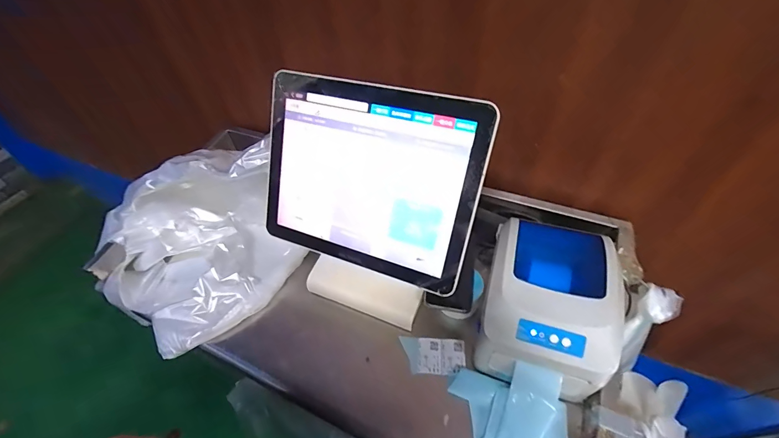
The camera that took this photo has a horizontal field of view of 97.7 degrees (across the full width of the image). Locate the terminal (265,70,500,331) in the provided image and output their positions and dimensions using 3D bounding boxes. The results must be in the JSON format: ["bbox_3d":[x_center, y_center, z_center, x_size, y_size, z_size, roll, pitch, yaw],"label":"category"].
[{"bbox_3d":[-0.033,-0.003,0.568,0.336,0.373,0.167,14,52,19],"label":"terminal"}]

